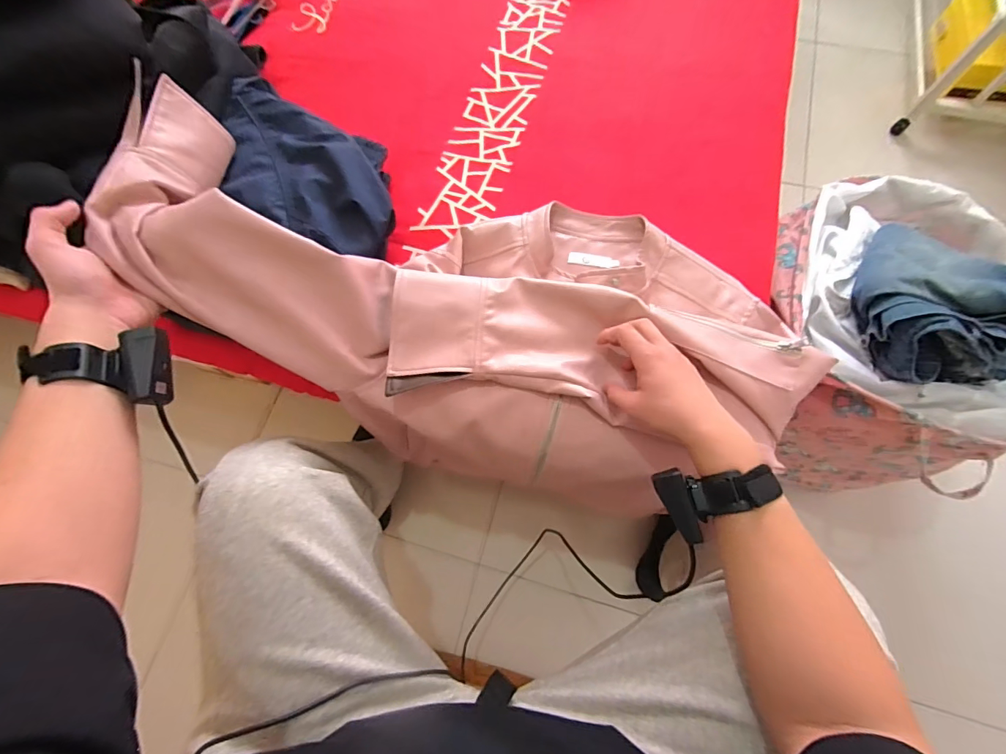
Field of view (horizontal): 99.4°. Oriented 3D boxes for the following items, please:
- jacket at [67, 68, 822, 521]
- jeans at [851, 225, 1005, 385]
[{"bbox_3d":[-0.050,-0.093,0.548,0.781,0.179,0.328,12,72,-4],"label":"jacket"},{"bbox_3d":[0.597,-0.127,0.616,0.176,0.131,0.277,-4,71,1],"label":"jeans"}]

